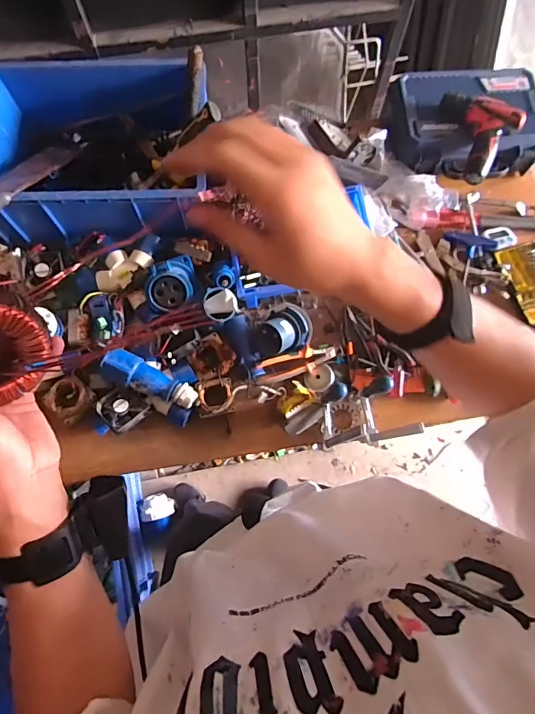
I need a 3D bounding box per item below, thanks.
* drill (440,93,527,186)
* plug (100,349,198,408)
[{"bbox_3d":[0.456,-0.510,0.978,0.178,0.088,0.181,0,73,-1],"label":"drill"},{"bbox_3d":[-0.238,0.048,0.860,0.192,0.071,0.061,25,63,-9],"label":"plug"}]

